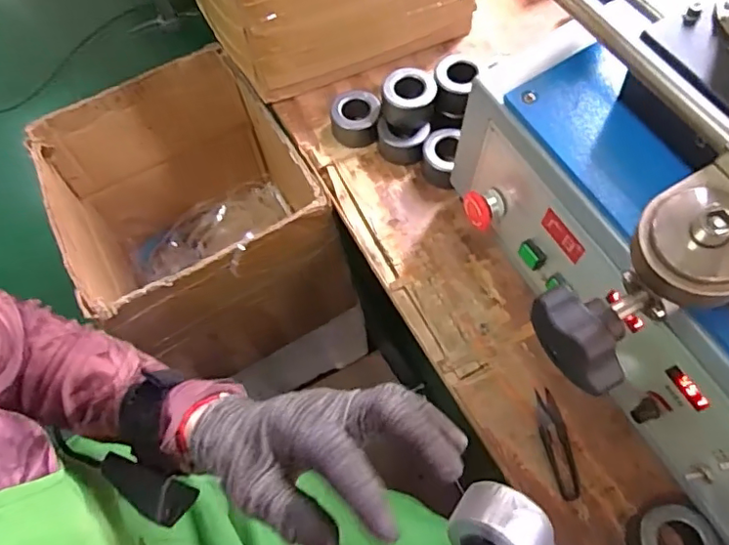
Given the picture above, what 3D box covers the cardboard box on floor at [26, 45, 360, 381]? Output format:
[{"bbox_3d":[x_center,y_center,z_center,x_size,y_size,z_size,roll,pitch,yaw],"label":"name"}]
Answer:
[{"bbox_3d":[-0.234,-0.063,0.808,0.293,0.289,0.323,-30,65,-11],"label":"cardboard box on floor"}]

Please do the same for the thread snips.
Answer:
[{"bbox_3d":[0.176,0.157,0.512,0.025,0.009,0.098,-5,63,1],"label":"thread snips"}]

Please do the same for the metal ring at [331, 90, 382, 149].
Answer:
[{"bbox_3d":[-0.010,-0.185,0.674,0.058,0.042,0.054,-1,63,3],"label":"metal ring"}]

